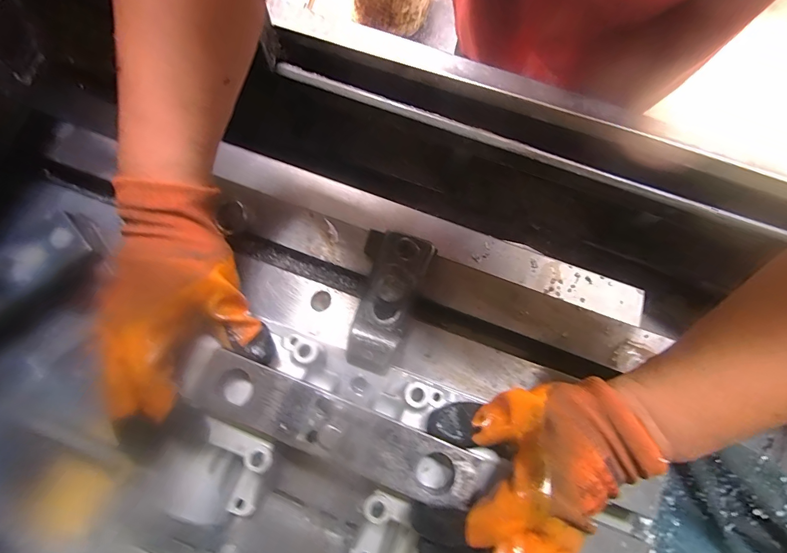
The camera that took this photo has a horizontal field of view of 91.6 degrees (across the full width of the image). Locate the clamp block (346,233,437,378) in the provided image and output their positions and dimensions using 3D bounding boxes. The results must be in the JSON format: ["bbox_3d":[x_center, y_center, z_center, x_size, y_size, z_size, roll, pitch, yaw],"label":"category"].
[{"bbox_3d":[-0.005,0.020,0.337,0.051,0.029,0.126,21,76,4],"label":"clamp block"}]

